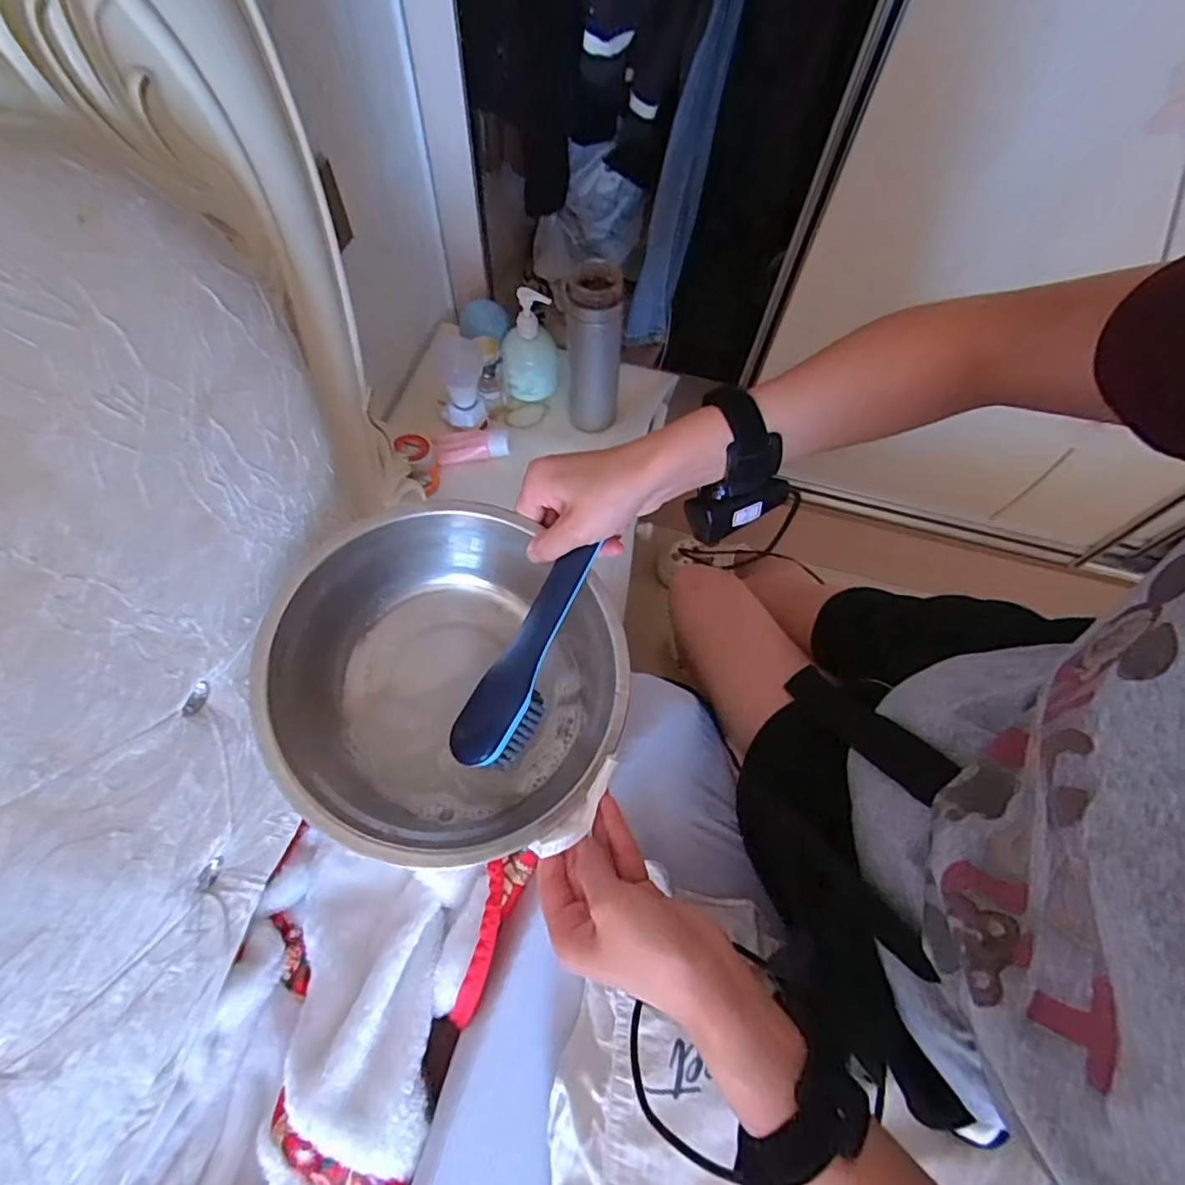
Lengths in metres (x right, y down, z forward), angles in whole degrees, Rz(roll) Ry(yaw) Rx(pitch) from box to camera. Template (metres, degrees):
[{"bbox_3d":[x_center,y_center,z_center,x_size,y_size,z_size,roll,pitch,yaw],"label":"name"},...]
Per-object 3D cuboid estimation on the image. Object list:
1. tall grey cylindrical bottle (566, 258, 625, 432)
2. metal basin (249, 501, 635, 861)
[{"bbox_3d":[-0.001,-0.289,0.724,0.061,0.207,0.067,-5,64,-6],"label":"tall grey cylindrical bottle"},{"bbox_3d":[-0.087,0.061,0.397,0.212,0.097,0.216,1,64,-3],"label":"metal basin"}]

